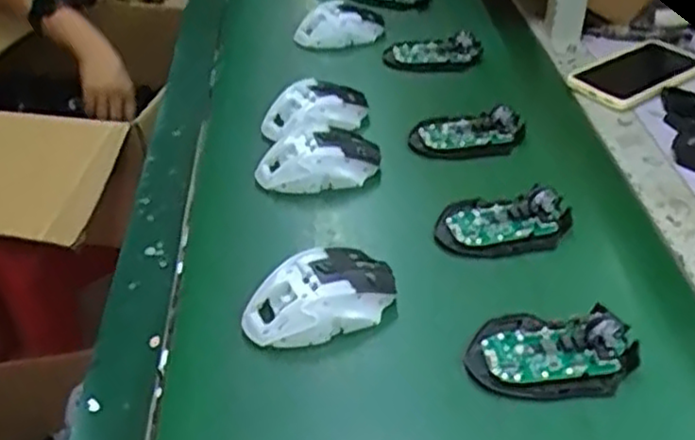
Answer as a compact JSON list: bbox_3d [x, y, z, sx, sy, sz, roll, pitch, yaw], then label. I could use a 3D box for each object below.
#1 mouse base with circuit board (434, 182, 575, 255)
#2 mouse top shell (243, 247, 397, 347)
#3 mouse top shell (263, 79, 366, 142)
[{"bbox_3d":[0.134,-0.002,0.627,0.114,0.027,0.054,-3,37,3],"label":"mouse base with circuit board"},{"bbox_3d":[-0.020,0.056,0.550,0.118,0.038,0.067,-16,39,-15],"label":"mouse top shell"},{"bbox_3d":[-0.033,-0.114,0.764,0.117,0.042,0.055,-13,38,-11],"label":"mouse top shell"}]

